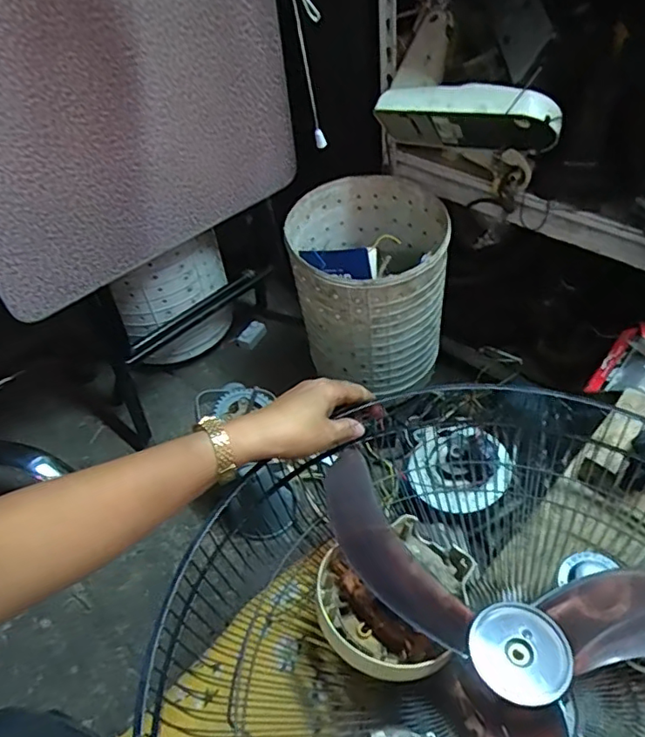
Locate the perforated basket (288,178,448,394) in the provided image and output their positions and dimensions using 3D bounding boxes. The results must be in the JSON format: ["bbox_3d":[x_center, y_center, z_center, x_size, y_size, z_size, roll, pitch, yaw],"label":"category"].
[{"bbox_3d":[0.082,-0.124,0.988,0.252,0.315,0.256,-1,46,6],"label":"perforated basket"}]

